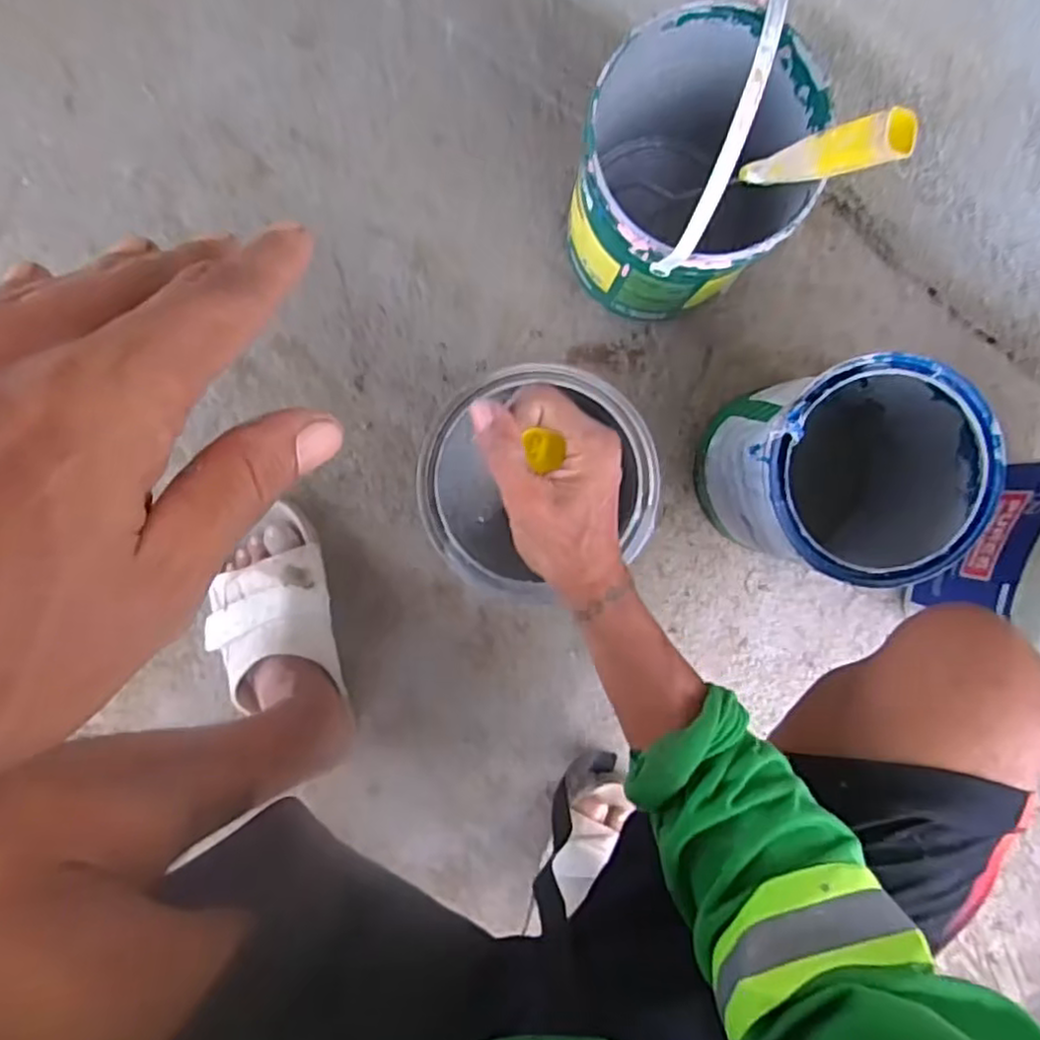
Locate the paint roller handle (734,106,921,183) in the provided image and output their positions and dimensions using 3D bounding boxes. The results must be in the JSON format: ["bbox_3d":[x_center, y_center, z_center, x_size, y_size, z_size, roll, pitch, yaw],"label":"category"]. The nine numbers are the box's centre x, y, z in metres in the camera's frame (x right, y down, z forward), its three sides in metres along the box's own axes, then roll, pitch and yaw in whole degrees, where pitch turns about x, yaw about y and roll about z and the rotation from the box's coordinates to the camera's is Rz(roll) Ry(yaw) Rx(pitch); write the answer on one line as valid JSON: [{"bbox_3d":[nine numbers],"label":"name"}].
[{"bbox_3d":[0.197,-0.239,0.461,0.028,0.120,0.023,19,90,-33],"label":"paint roller handle"}]

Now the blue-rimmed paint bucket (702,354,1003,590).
[{"bbox_3d":[0.255,-0.039,0.589,0.165,0.211,0.160,0,91,-2],"label":"blue-rimmed paint bucket"}]

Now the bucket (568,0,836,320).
[{"bbox_3d":[0.129,-0.266,0.538,0.161,0.290,0.178,1,91,-2],"label":"bucket"}]

